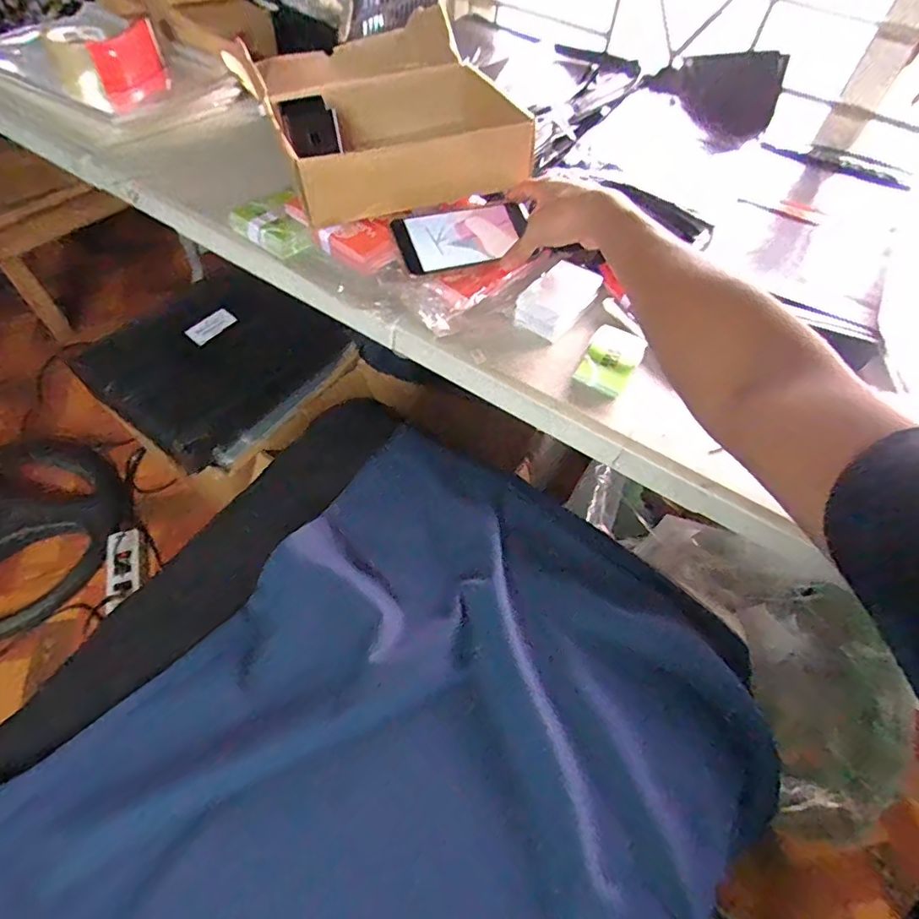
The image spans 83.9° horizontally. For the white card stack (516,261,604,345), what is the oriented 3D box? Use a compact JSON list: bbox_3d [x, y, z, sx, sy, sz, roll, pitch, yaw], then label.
[{"bbox_3d":[0.107,-0.179,0.567,0.064,0.031,0.096,30,58,15],"label":"white card stack"}]

